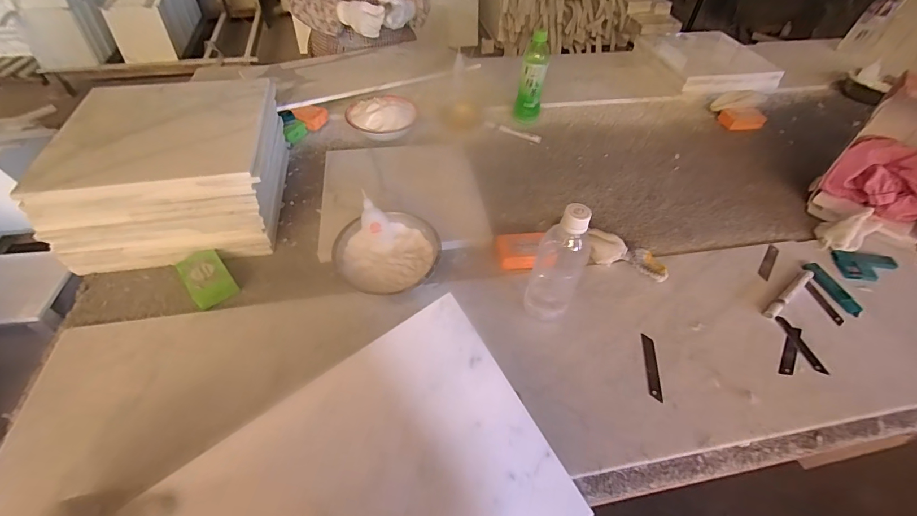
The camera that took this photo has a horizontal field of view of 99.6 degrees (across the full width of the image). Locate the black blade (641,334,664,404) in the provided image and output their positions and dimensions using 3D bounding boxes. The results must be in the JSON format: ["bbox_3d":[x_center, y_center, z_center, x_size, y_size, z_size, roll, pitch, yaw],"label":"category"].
[{"bbox_3d":[0.277,0.155,0.556,0.020,0.004,0.098,12,51,0],"label":"black blade"}]

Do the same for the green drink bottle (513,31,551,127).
[{"bbox_3d":[0.171,-0.414,0.906,0.064,0.190,0.054,9,51,6],"label":"green drink bottle"}]

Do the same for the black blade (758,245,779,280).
[{"bbox_3d":[0.556,0.008,0.693,0.017,0.004,0.101,28,53,30],"label":"black blade"}]

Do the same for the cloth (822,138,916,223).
[{"bbox_3d":[0.806,-0.150,0.727,0.163,0.122,0.055,40,18,23],"label":"cloth"}]

